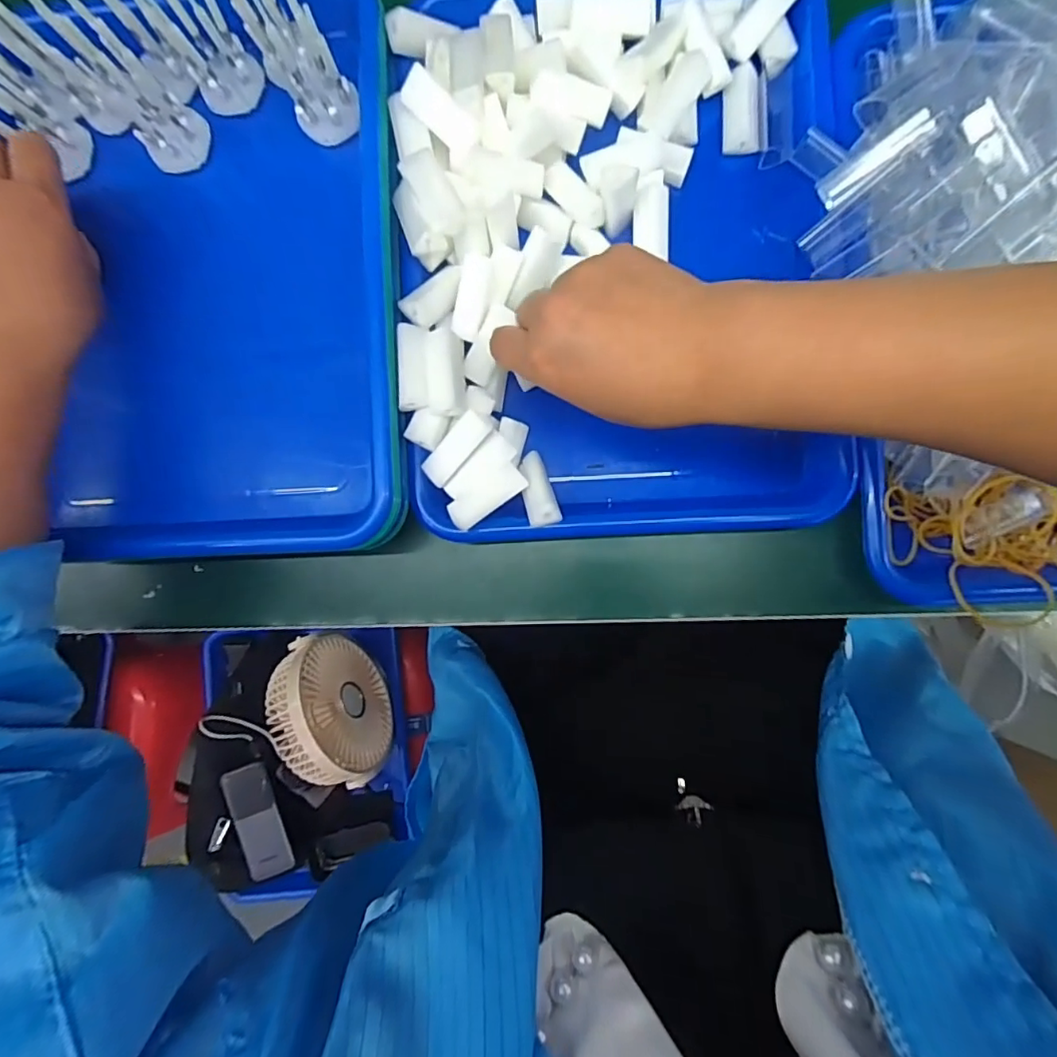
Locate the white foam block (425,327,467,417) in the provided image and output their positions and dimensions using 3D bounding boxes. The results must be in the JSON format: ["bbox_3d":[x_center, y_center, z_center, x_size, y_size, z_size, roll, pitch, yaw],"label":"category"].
[{"bbox_3d":[-0.046,-0.087,0.304,0.021,0.013,0.049,-3,87,5],"label":"white foam block"}]

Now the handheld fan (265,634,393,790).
[{"bbox_3d":[-0.215,0.186,0.585,0.069,0.133,0.144,-24,85,3],"label":"handheld fan"}]

